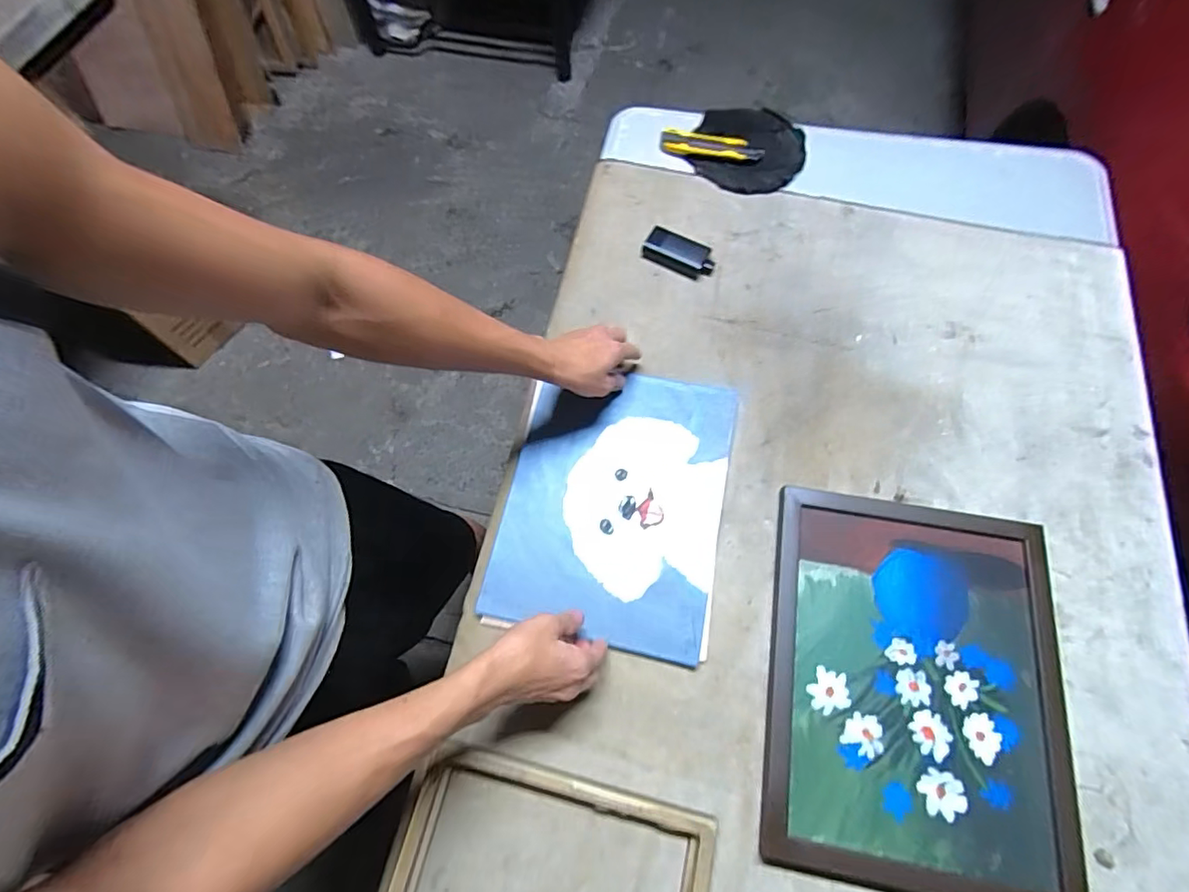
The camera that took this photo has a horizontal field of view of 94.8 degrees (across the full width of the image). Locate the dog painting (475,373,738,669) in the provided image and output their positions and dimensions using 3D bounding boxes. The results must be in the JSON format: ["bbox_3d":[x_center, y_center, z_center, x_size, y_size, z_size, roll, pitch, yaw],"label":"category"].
[{"bbox_3d":[0.023,0.057,0.599,0.232,0.019,0.299,10,67,5],"label":"dog painting"}]

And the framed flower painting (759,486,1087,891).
[{"bbox_3d":[0.306,0.223,0.517,0.266,0.018,0.339,9,67,5],"label":"framed flower painting"}]

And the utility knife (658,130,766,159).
[{"bbox_3d":[0.172,-0.443,0.801,0.147,0.021,0.039,11,67,6],"label":"utility knife"}]

